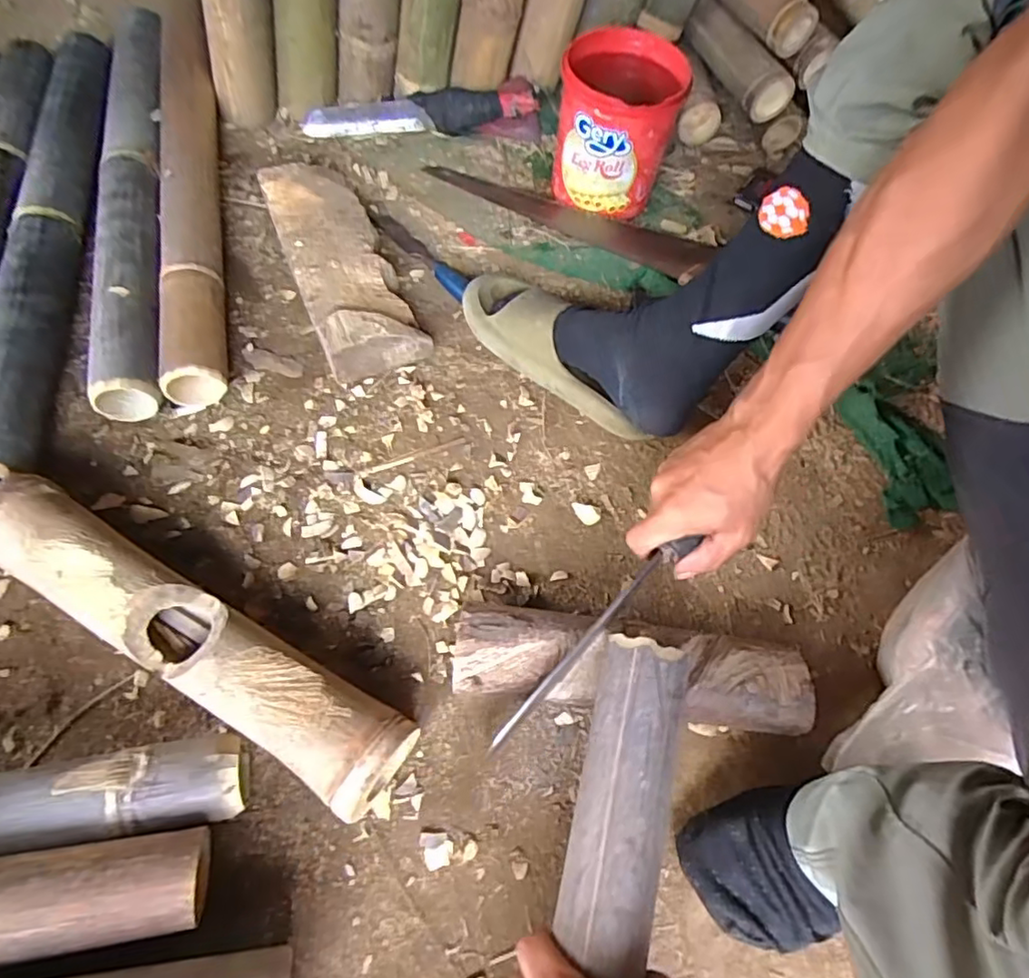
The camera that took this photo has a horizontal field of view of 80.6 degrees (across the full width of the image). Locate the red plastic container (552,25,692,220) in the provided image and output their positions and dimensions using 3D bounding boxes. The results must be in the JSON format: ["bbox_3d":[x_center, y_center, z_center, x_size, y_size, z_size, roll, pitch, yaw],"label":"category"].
[{"bbox_3d":[0.121,-0.433,0.730,0.135,0.144,0.135,12,62,2],"label":"red plastic container"}]

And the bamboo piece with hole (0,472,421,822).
[{"bbox_3d":[-0.258,0.114,0.475,0.390,0.066,0.068,29,64,11],"label":"bamboo piece with hole"}]

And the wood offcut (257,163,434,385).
[{"bbox_3d":[-0.191,-0.247,0.673,0.106,0.064,0.281,-20,65,-14],"label":"wood offcut"}]

